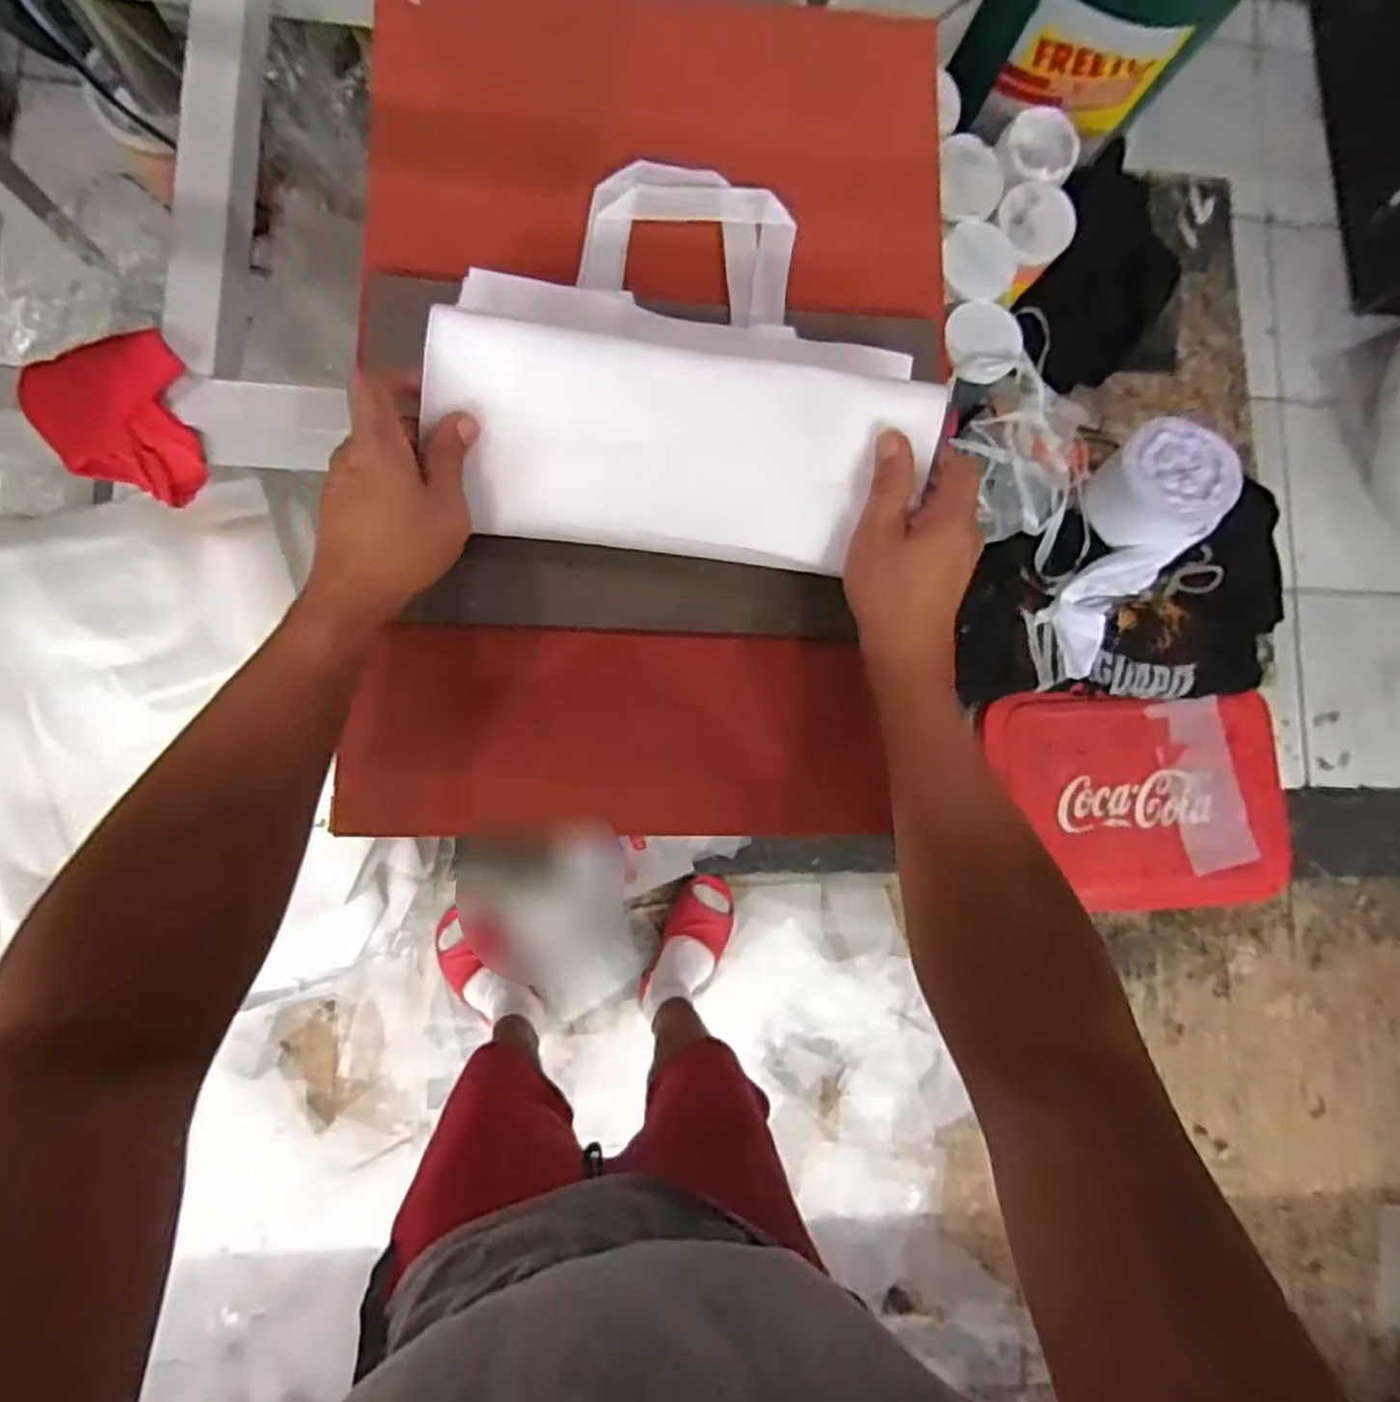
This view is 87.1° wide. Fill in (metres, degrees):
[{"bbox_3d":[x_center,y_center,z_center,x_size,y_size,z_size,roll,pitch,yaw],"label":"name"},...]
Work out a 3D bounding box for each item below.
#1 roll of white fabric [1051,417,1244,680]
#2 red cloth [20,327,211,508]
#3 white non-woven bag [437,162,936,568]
[{"bbox_3d":[0.555,-0.193,0.955,0.139,0.104,0.329,18,113,-5],"label":"roll of white fabric"},{"bbox_3d":[-0.444,-0.220,0.603,0.107,0.154,0.080,-18,87,-8],"label":"red cloth"},{"bbox_3d":[-0.007,-0.229,0.460,0.280,0.085,0.271,6,84,-6],"label":"white non-woven bag"}]

